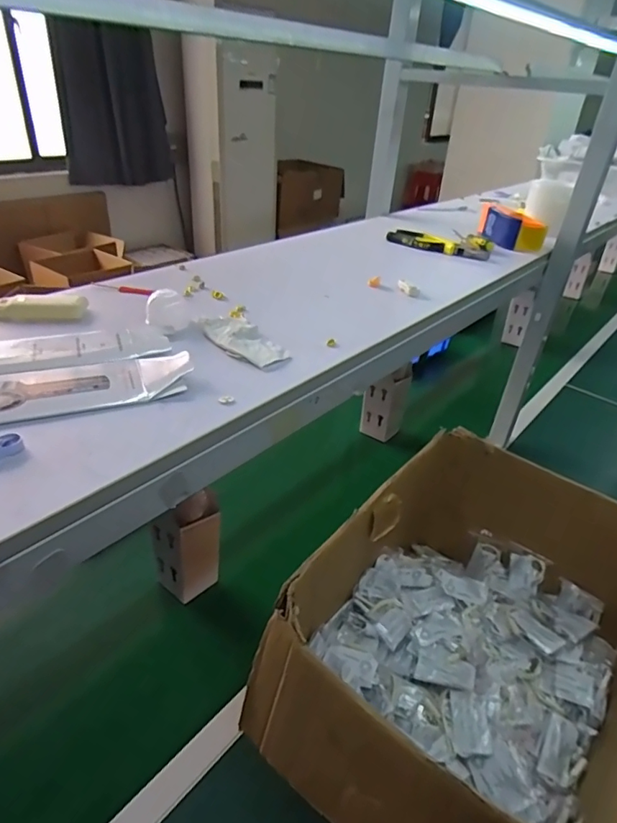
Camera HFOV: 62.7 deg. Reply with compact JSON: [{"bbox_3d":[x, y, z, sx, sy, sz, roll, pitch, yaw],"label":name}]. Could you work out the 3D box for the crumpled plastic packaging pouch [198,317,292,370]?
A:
[{"bbox_3d":[-0.076,-0.084,0.582,0.058,0.010,0.130,-21,41,-33],"label":"crumpled plastic packaging pouch"}]

